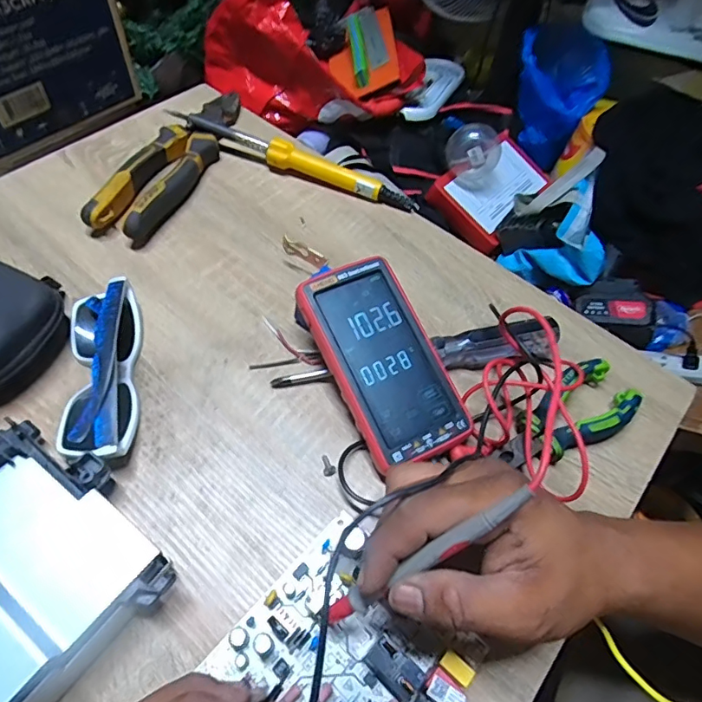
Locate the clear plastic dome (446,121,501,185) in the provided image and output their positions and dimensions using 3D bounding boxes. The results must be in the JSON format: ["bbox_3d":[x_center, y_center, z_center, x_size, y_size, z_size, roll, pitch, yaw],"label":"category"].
[{"bbox_3d":[0.224,-0.359,0.941,0.095,0.095,0.086,18,57,7],"label":"clear plastic dome"}]

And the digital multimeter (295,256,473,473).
[{"bbox_3d":[0.022,0.008,0.362,0.075,0.021,0.147,-23,77,-17],"label":"digital multimeter"}]

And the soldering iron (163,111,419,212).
[{"bbox_3d":[-0.060,-0.191,0.508,0.261,0.035,0.020,19,57,8],"label":"soldering iron"}]

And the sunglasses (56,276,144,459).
[{"bbox_3d":[-0.178,0.011,0.354,0.048,0.042,0.138,-7,57,-10],"label":"sunglasses"}]

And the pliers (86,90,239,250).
[{"bbox_3d":[-0.172,-0.190,0.503,0.057,0.031,0.226,17,57,6],"label":"pliers"}]

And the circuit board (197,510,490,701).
[{"bbox_3d":[-0.008,0.173,0.273,0.116,0.024,0.135,38,62,22],"label":"circuit board"}]

